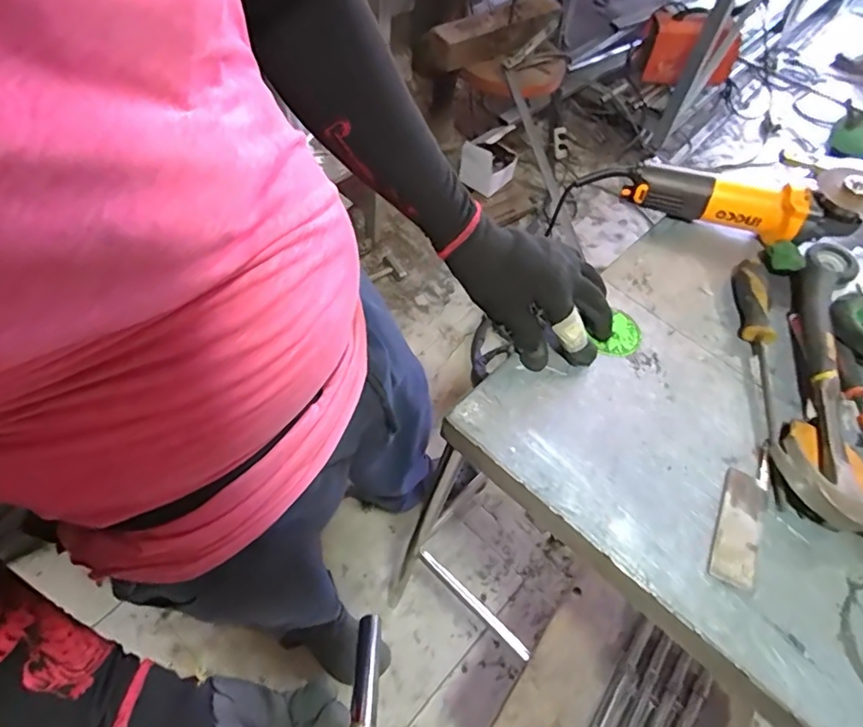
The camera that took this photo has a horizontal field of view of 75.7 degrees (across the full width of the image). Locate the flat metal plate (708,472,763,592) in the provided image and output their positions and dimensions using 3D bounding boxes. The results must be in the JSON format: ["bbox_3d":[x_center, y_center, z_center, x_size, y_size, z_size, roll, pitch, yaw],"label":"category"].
[{"bbox_3d":[0.268,0.142,0.484,0.036,0.004,0.103,25,57,12],"label":"flat metal plate"}]

